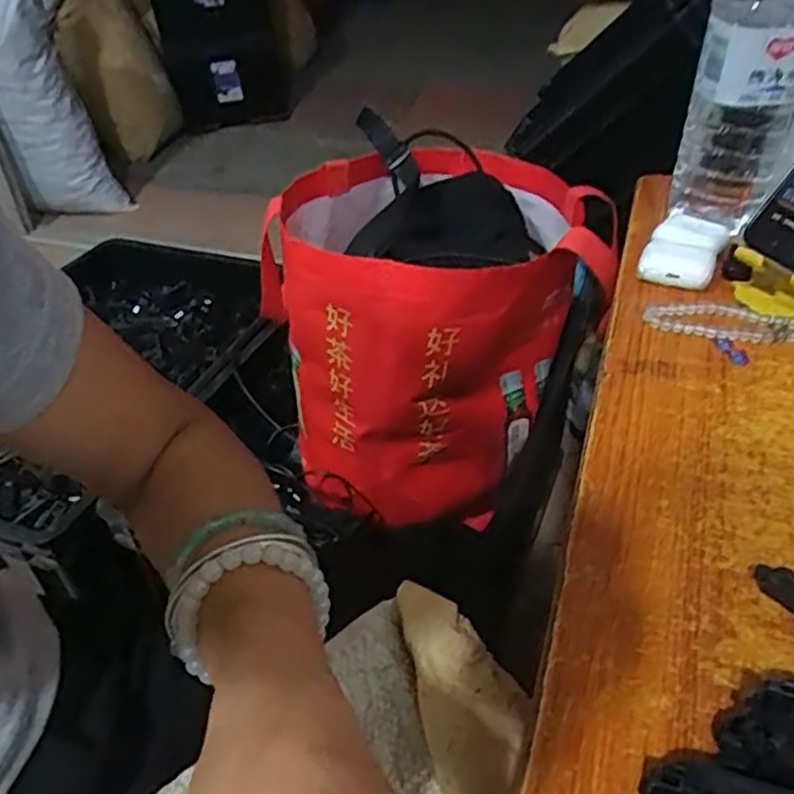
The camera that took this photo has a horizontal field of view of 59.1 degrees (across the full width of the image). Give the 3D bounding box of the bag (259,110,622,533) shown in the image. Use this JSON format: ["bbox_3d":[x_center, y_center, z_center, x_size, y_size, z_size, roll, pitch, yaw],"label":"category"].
[{"bbox_3d":[0.040,-0.082,0.748,0.325,0.277,0.296,-14,40,-15],"label":"bag"}]

